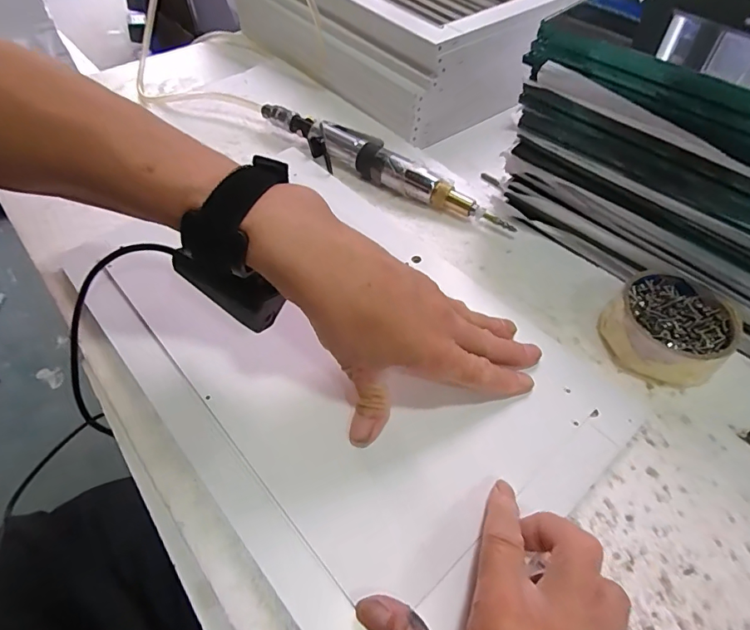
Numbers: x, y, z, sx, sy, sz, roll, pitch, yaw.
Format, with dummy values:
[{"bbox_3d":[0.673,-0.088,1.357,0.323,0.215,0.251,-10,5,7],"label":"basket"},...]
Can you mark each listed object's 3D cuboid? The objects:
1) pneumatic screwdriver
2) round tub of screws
[{"bbox_3d":[0.002,-0.165,0.493,0.318,0.035,0.051,28,58,20],"label":"pneumatic screwdriver"},{"bbox_3d":[0.223,0.010,0.353,0.084,0.036,0.080,0,53,1],"label":"round tub of screws"}]

